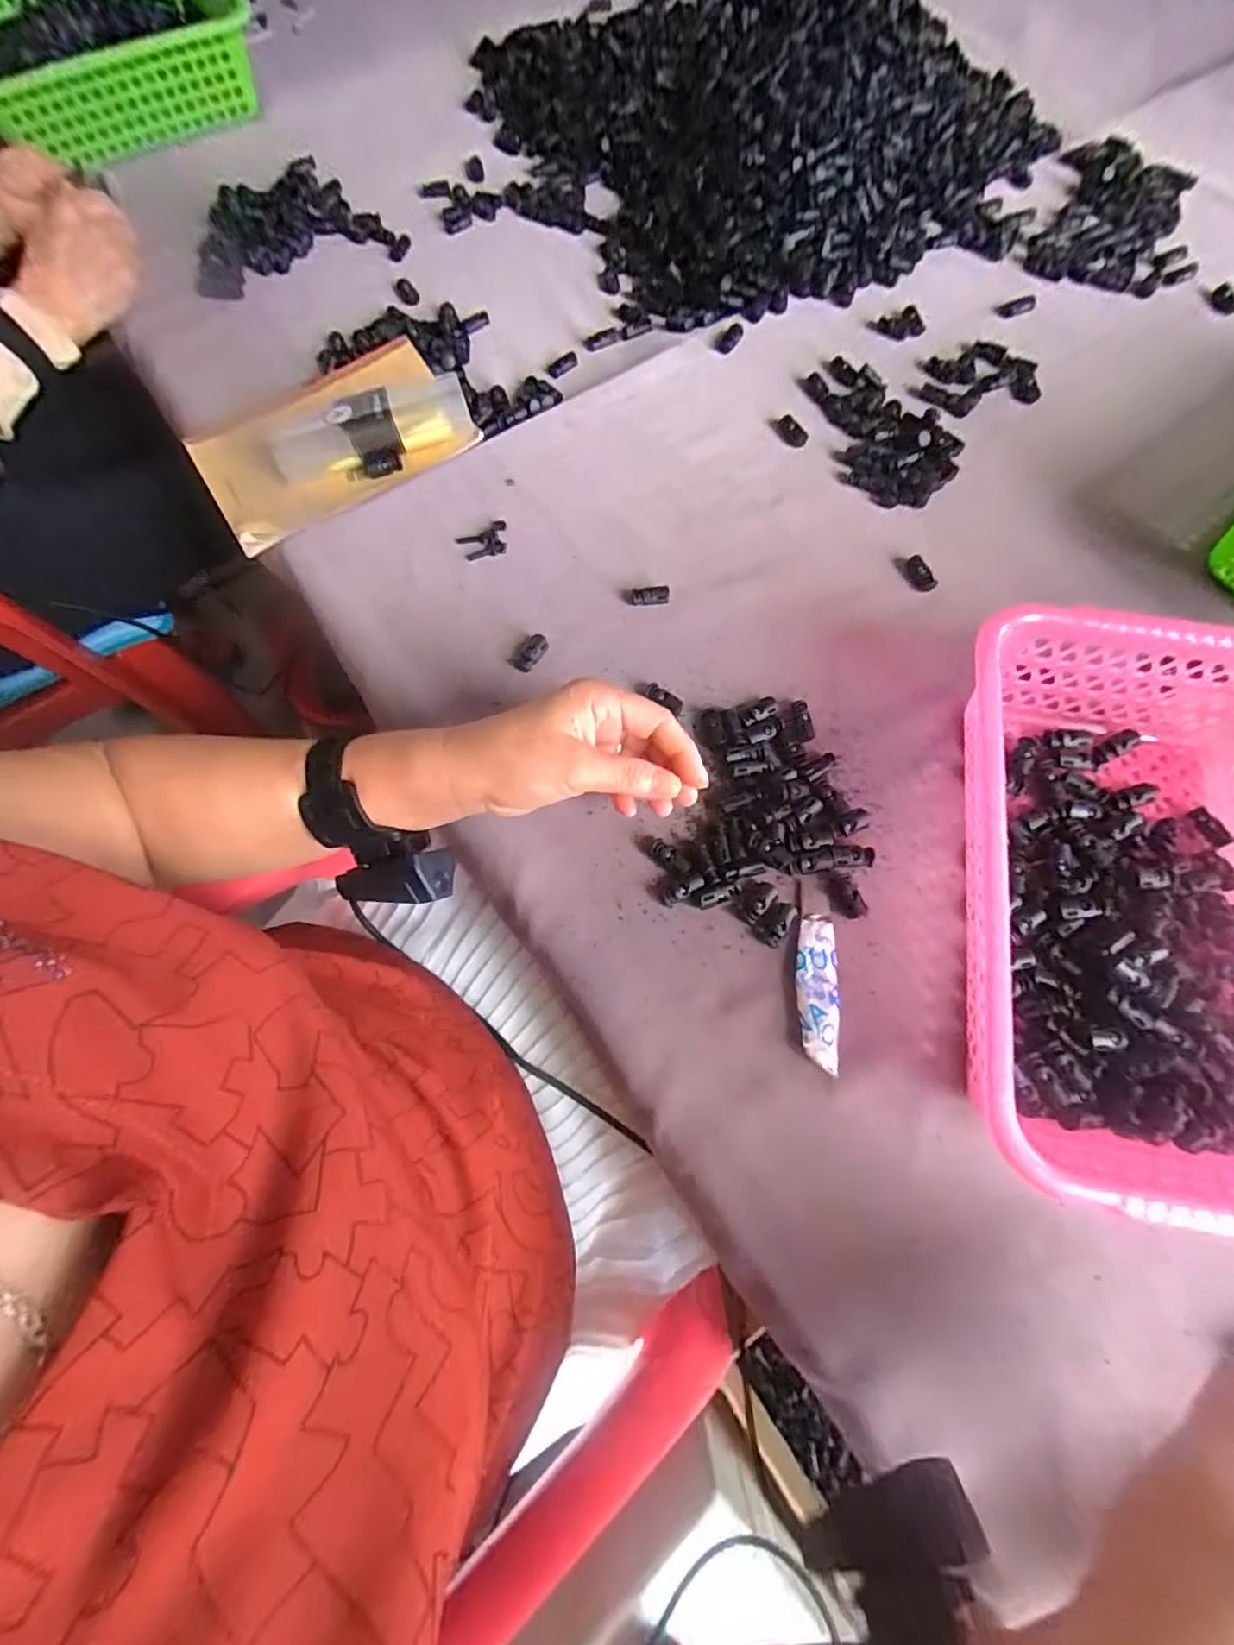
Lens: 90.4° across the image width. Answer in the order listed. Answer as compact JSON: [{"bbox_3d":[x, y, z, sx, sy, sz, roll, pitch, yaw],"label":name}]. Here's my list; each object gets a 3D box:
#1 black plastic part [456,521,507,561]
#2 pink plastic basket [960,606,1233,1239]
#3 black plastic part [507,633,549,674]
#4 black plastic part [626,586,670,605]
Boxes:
[{"bbox_3d":[-0.100,-0.213,0.465,0.039,0.004,0.026,-23,75,-8],"label":"black plastic part"},{"bbox_3d":[0.296,0.042,0.344,0.221,0.085,0.312,6,73,1],"label":"pink plastic basket"},{"bbox_3d":[-0.061,-0.120,0.431,0.018,0.008,0.029,38,76,9],"label":"black plastic part"},{"bbox_3d":[0.023,-0.165,0.446,0.030,0.004,0.014,-5,73,-3],"label":"black plastic part"}]

